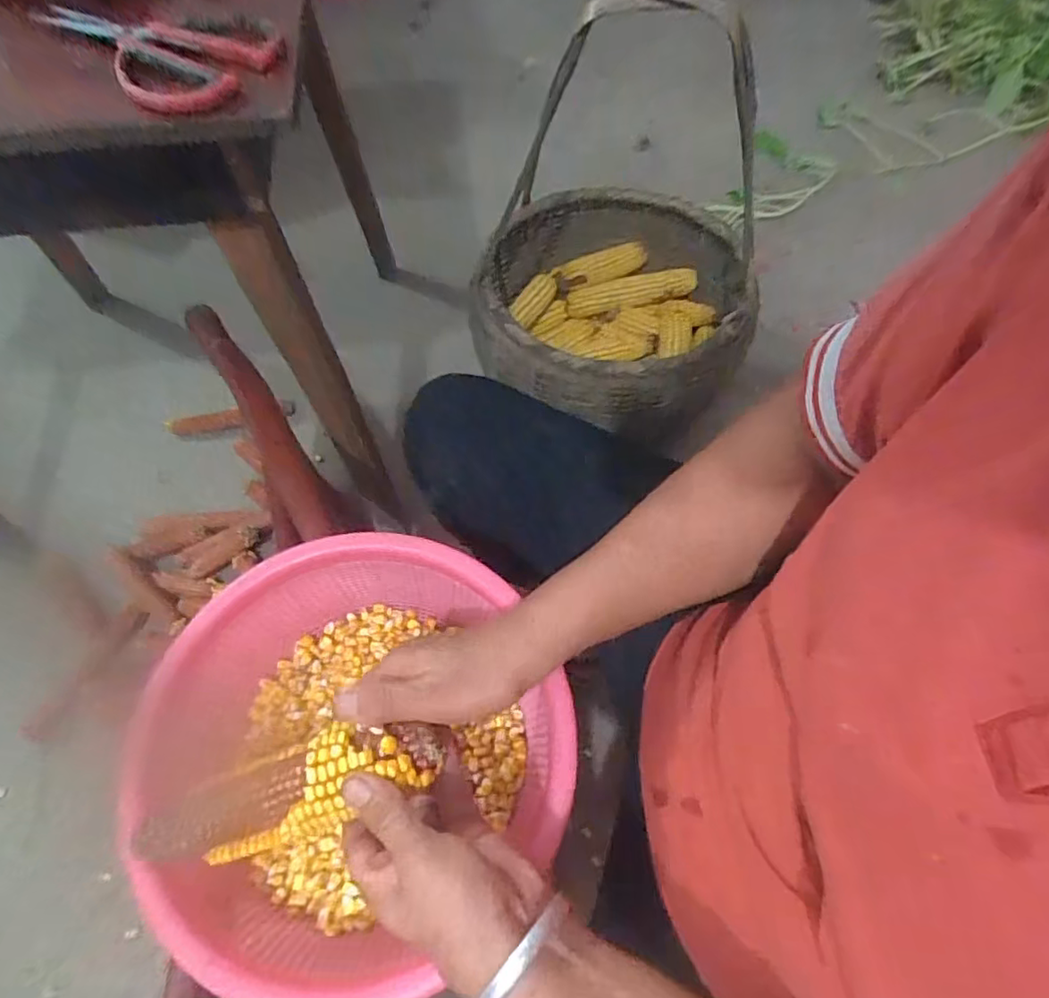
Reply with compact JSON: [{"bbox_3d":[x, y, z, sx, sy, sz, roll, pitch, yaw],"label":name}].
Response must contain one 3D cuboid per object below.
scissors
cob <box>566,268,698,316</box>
[{"bbox_3d":[-0.238,-0.298,0.394,0.171,0.017,0.086,38,66,21],"label":"scissors"},{"bbox_3d":[0.181,-0.358,1.023,0.215,0.044,0.041,-5,57,18],"label":"cob"}]

